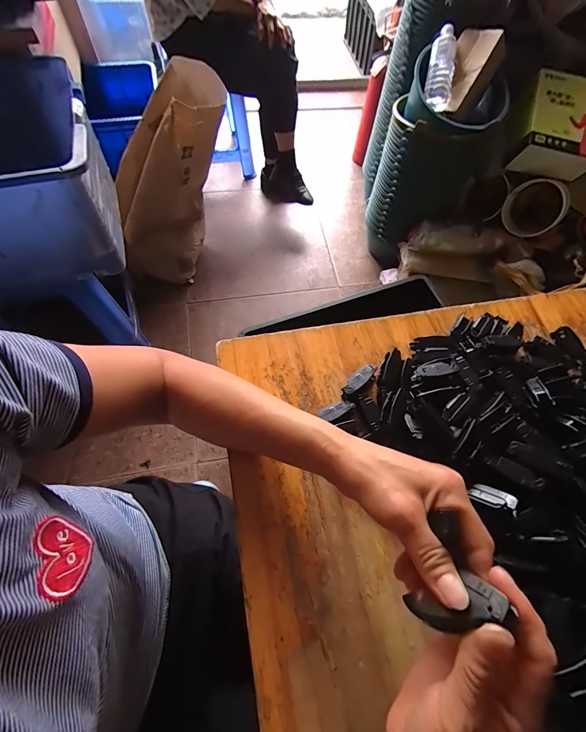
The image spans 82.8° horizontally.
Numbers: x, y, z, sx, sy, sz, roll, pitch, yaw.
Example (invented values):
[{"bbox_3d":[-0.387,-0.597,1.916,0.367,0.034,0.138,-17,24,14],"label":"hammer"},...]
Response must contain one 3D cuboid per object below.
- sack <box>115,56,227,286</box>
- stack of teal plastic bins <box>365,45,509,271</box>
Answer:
[{"bbox_3d":[-0.401,-0.598,1.113,0.216,0.652,0.301,44,45,15],"label":"sack"},{"bbox_3d":[0.432,-0.655,1.209,0.261,0.594,0.289,-35,72,-17],"label":"stack of teal plastic bins"}]

